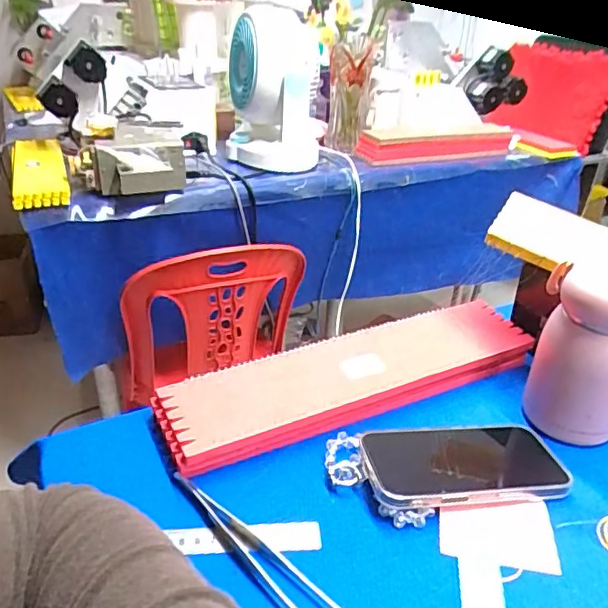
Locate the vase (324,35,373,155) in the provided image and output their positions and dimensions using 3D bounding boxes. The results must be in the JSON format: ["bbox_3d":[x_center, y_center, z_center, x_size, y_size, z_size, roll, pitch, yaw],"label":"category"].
[{"bbox_3d":[0.097,-0.456,1.242,0.086,0.225,0.074,5,30,6],"label":"vase"}]

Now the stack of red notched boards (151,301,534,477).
[{"bbox_3d":[0.048,0.063,0.514,0.347,0.038,0.081,-13,33,-24],"label":"stack of red notched boards"}]

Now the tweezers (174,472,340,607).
[{"bbox_3d":[-0.036,0.157,0.378,0.019,0.010,0.152,-25,39,-38],"label":"tweezers"}]

